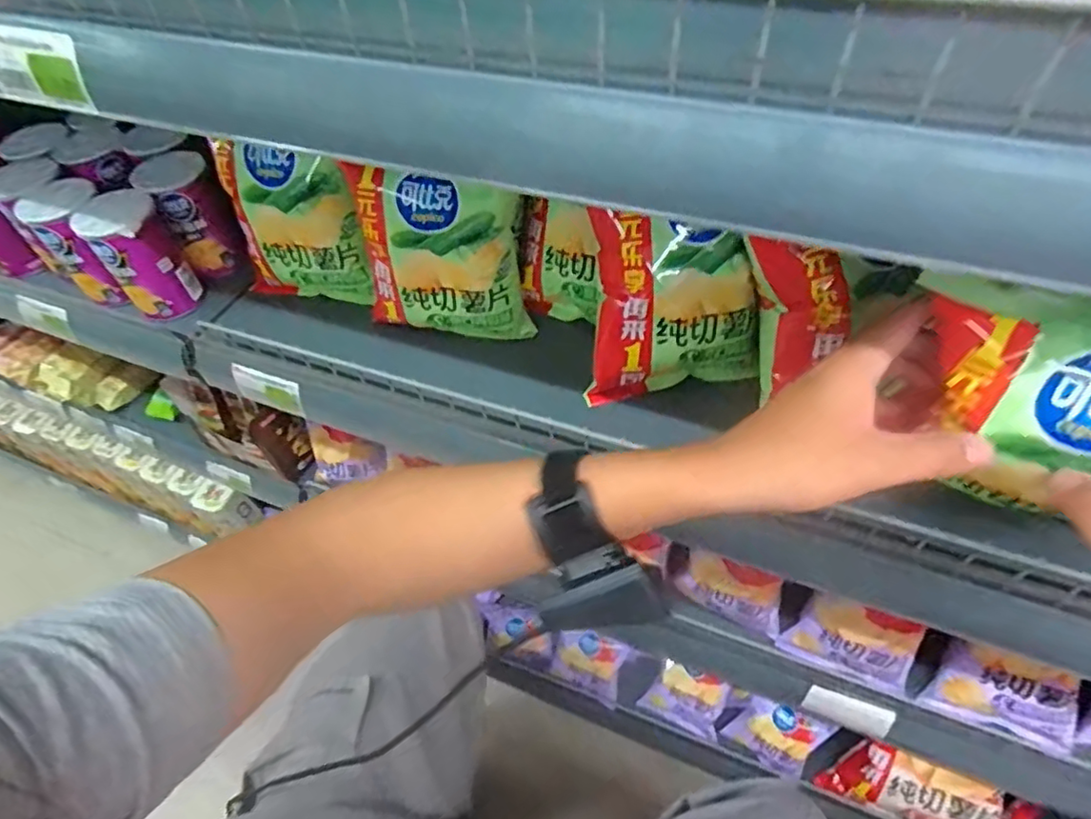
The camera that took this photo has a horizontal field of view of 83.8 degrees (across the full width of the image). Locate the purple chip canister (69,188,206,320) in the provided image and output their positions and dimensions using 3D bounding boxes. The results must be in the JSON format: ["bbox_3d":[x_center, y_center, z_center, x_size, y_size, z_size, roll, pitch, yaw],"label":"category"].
[{"bbox_3d":[-0.400,-0.150,0.605,0.065,0.107,0.060,-36,58,-20],"label":"purple chip canister"}]

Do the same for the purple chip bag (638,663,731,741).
[{"bbox_3d":[0.209,0.419,0.902,0.111,0.050,0.088,18,95,18],"label":"purple chip bag"}]

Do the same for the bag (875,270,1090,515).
[{"bbox_3d":[0.252,0.004,0.290,0.152,0.110,0.043,24,59,21],"label":"bag"}]

